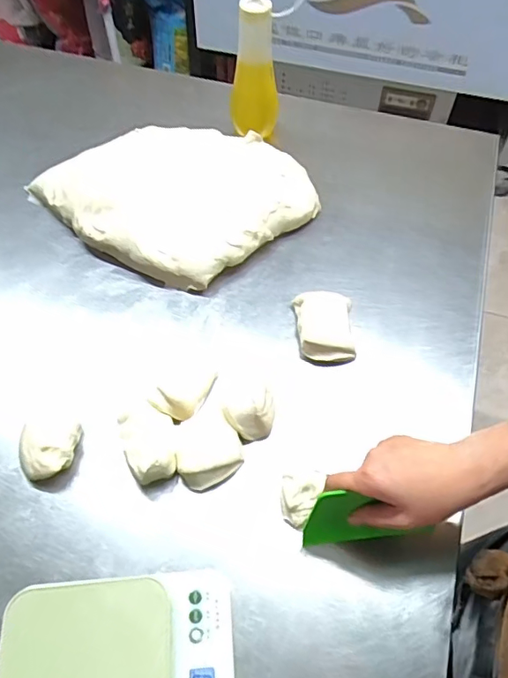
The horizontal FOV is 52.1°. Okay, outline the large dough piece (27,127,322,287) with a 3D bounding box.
[{"bbox_3d":[-0.100,-0.223,0.756,0.326,0.055,0.318,-37,64,-23],"label":"large dough piece"}]

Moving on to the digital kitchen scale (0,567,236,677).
[{"bbox_3d":[-0.110,0.274,0.429,0.183,0.047,0.143,-4,56,-4],"label":"digital kitchen scale"}]

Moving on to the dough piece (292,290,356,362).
[{"bbox_3d":[0.086,-0.019,0.637,0.068,0.031,0.097,2,56,0],"label":"dough piece"}]

